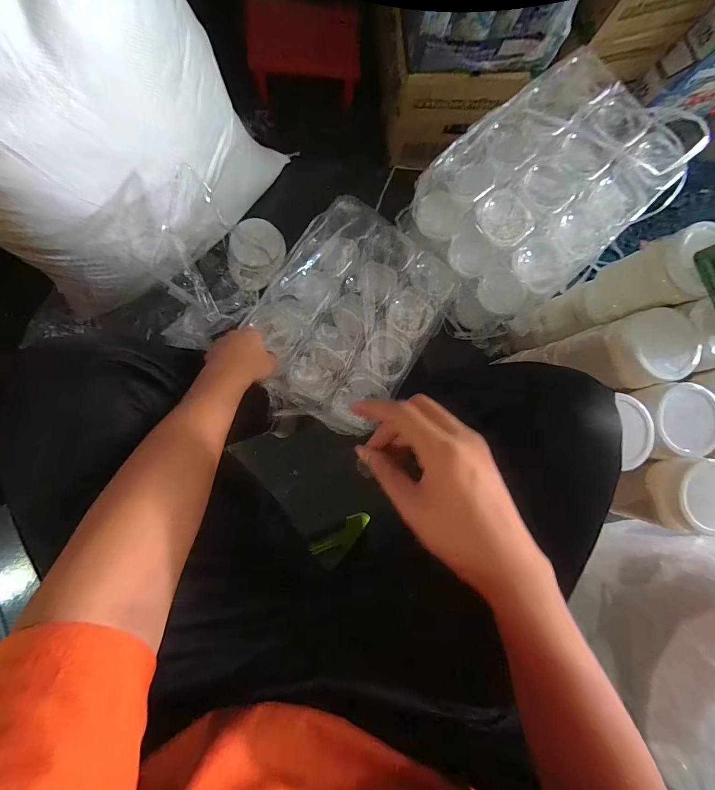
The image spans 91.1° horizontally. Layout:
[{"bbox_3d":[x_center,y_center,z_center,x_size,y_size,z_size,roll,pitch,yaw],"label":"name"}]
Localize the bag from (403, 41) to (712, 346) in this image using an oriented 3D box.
[{"bbox_3d":[0.329,-0.361,0.689,0.393,0.227,0.299,-38,90,-7],"label":"bag"}]

